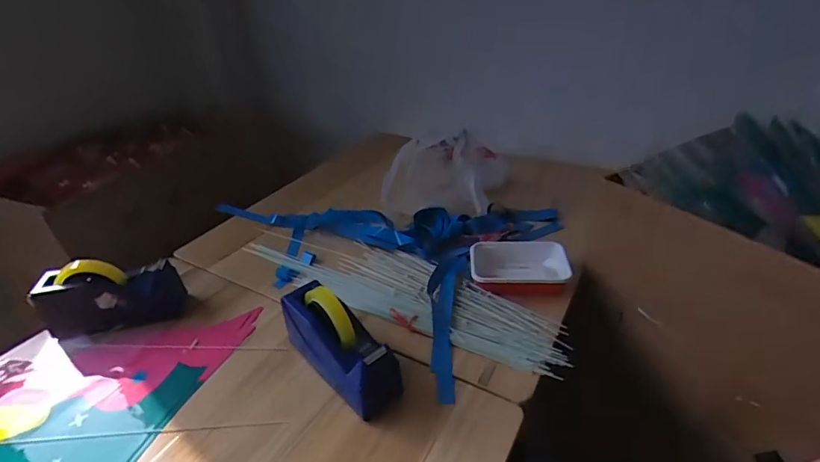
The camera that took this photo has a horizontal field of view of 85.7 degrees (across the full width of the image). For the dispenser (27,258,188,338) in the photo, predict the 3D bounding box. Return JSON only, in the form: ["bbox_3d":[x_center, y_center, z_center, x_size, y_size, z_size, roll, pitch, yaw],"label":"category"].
[{"bbox_3d":[-0.506,0.110,0.748,0.211,0.110,0.074,-10,34,-11],"label":"dispenser"}]

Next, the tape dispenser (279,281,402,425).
[{"bbox_3d":[-0.104,0.159,0.632,0.069,0.118,0.210,-29,41,-34],"label":"tape dispenser"}]

